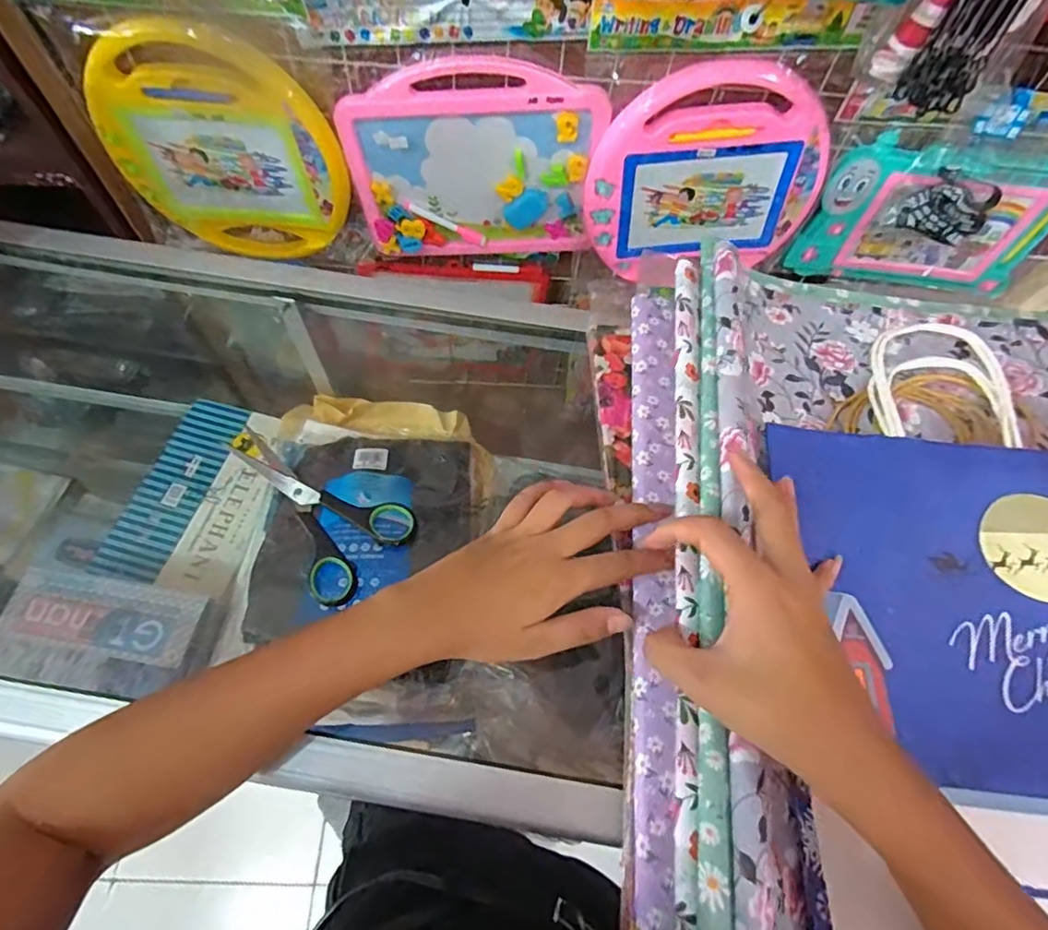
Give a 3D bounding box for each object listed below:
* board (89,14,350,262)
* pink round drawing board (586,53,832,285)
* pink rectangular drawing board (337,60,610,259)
[{"bbox_3d":[-0.354,-0.362,0.677,0.274,0.260,0.037,10,63,1],"label":"board"},{"bbox_3d":[0.217,-0.335,0.679,0.270,0.248,0.022,-3,52,2],"label":"pink round drawing board"},{"bbox_3d":[-0.057,-0.349,0.687,0.283,0.224,0.035,1,63,-3],"label":"pink rectangular drawing board"}]

